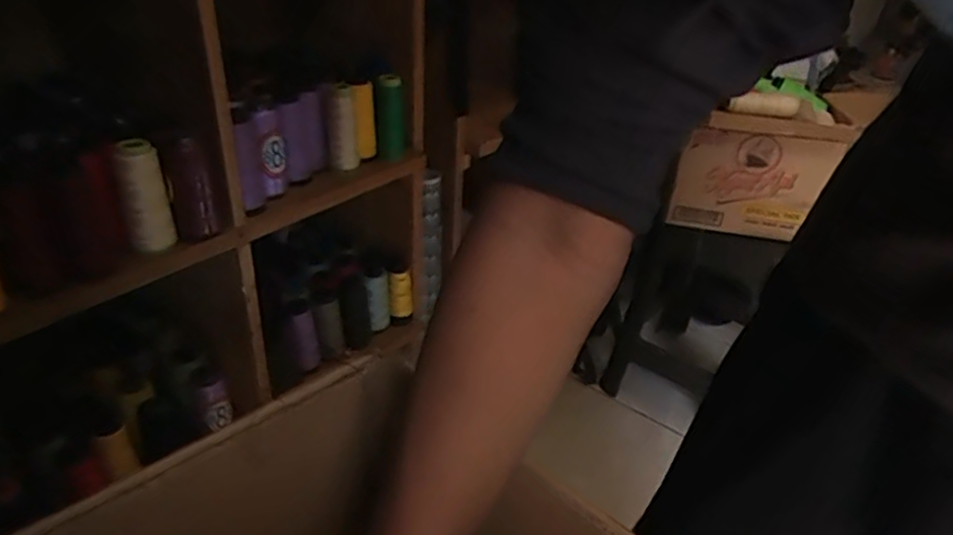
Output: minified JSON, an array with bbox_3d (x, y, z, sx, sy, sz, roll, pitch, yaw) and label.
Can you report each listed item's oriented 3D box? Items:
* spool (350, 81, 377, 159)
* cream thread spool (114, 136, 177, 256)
[{"bbox_3d":[-0.156,-0.204,0.923,0.030,0.099,0.038,0,31,-6],"label":"spool"},{"bbox_3d":[-0.332,-0.072,0.657,0.039,0.110,0.031,-12,34,-25],"label":"cream thread spool"}]

